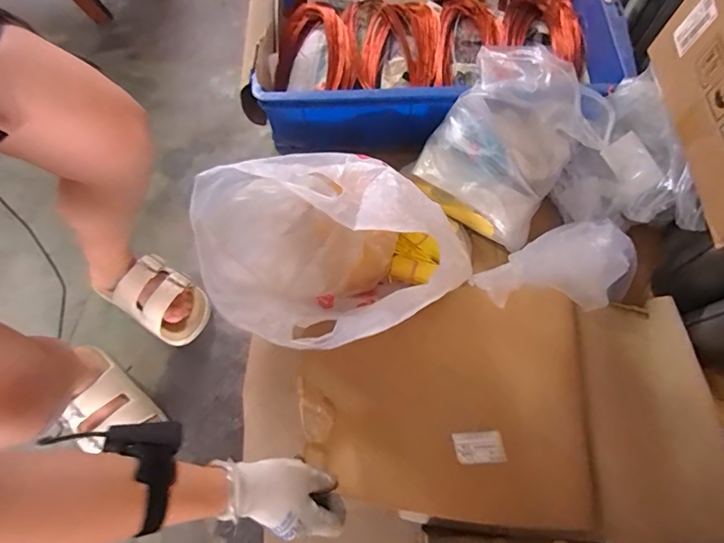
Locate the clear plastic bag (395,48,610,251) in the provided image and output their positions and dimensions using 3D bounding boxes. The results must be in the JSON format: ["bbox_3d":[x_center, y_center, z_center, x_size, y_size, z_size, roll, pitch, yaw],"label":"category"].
[{"bbox_3d":[0.243,-0.223,0.743,0.234,0.135,0.276,40,74,15],"label":"clear plastic bag"}]

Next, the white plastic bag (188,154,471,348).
[{"bbox_3d":[-0.035,-0.019,0.664,0.351,0.237,0.268,-20,69,-7],"label":"white plastic bag"}]

